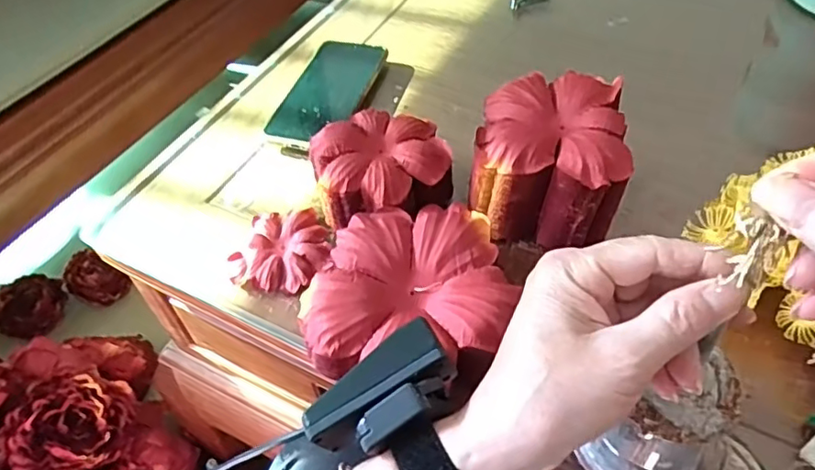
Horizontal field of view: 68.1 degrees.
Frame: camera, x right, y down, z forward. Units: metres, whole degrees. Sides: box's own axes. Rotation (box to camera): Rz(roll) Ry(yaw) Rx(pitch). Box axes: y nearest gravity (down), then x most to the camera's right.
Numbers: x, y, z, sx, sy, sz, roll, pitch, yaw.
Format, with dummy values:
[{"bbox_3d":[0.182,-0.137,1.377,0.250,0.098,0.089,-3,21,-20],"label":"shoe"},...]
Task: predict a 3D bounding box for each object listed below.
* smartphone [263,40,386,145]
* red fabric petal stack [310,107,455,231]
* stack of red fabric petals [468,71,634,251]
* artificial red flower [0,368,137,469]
[{"bbox_3d":[-0.075,-0.139,0.581,0.072,0.009,0.152,14,52,11],"label":"smartphone"},{"bbox_3d":[-0.022,-0.046,0.474,0.111,0.060,0.092,5,51,8],"label":"red fabric petal stack"},{"bbox_3d":[0.106,-0.055,0.451,0.107,0.078,0.112,11,52,12],"label":"stack of red fabric petals"},{"bbox_3d":[-0.374,0.218,0.687,0.097,0.104,0.125,8,51,10],"label":"artificial red flower"}]

